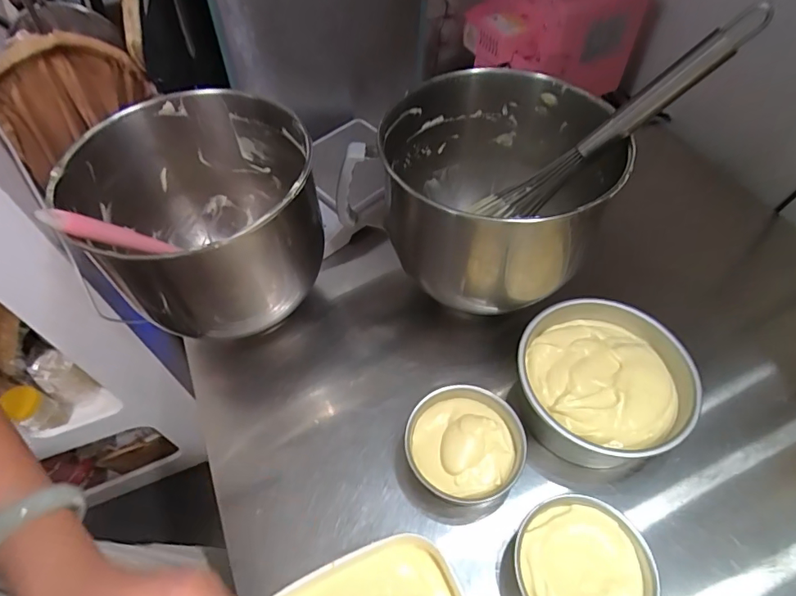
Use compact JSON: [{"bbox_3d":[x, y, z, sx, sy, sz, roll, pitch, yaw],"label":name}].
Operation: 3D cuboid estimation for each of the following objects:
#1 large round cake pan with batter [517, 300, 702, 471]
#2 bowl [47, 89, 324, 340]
[{"bbox_3d":[0.199,0.081,0.476,0.159,0.070,0.151,-1,55,1],"label":"large round cake pan with batter"},{"bbox_3d":[-0.186,-0.084,0.487,0.208,0.148,0.208,-1,55,1],"label":"bowl"}]

